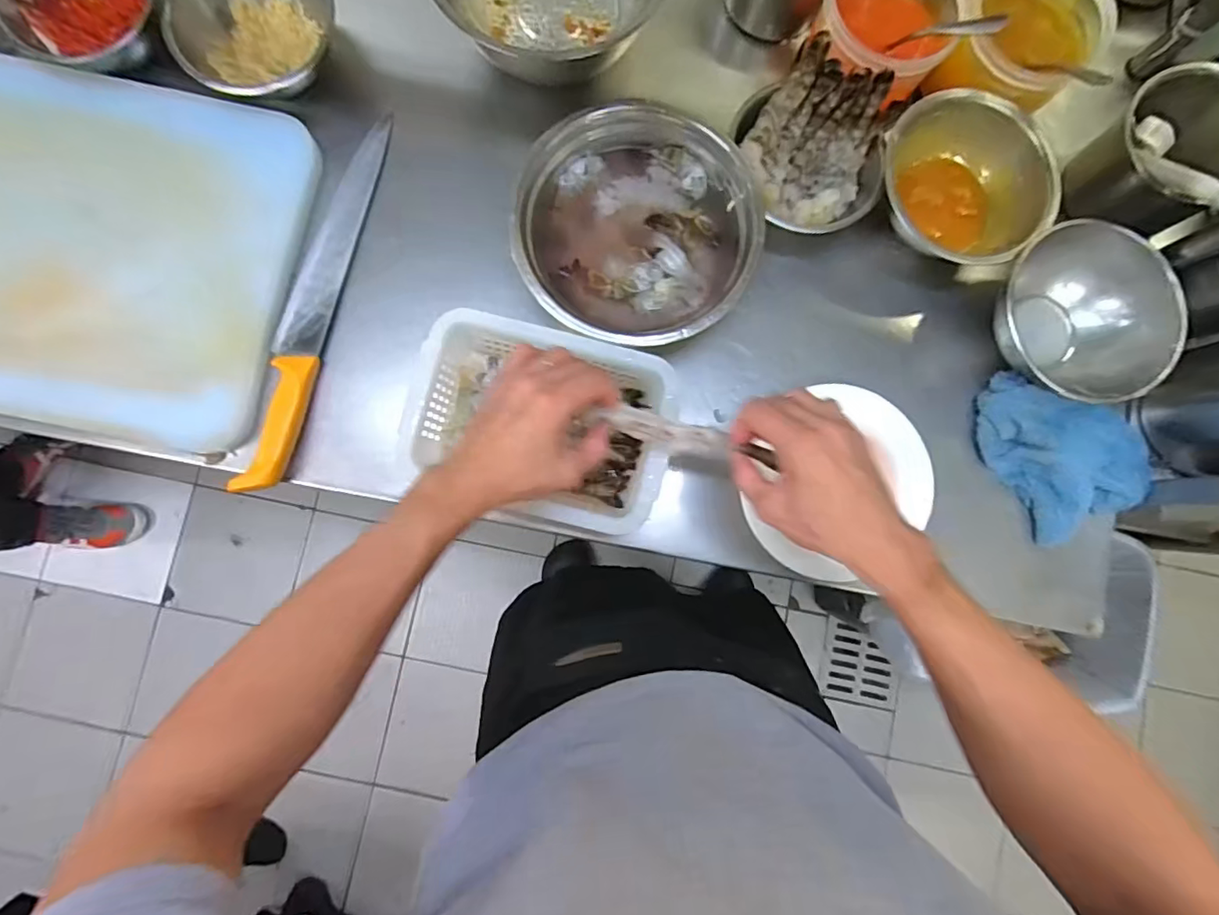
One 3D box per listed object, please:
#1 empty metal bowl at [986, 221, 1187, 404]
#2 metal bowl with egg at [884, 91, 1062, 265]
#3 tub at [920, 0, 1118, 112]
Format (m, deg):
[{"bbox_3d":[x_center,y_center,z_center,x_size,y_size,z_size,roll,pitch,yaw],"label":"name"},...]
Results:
[{"bbox_3d":[0.452,-0.139,0.542,0.165,0.072,0.155,0,85,-1],"label":"empty metal bowl"},{"bbox_3d":[0.346,-0.269,0.549,0.165,0.069,0.153,0,85,-1],"label":"metal bowl with egg"},{"bbox_3d":[0.407,-0.412,0.545,0.118,0.080,0.137,35,85,2],"label":"tub"}]

